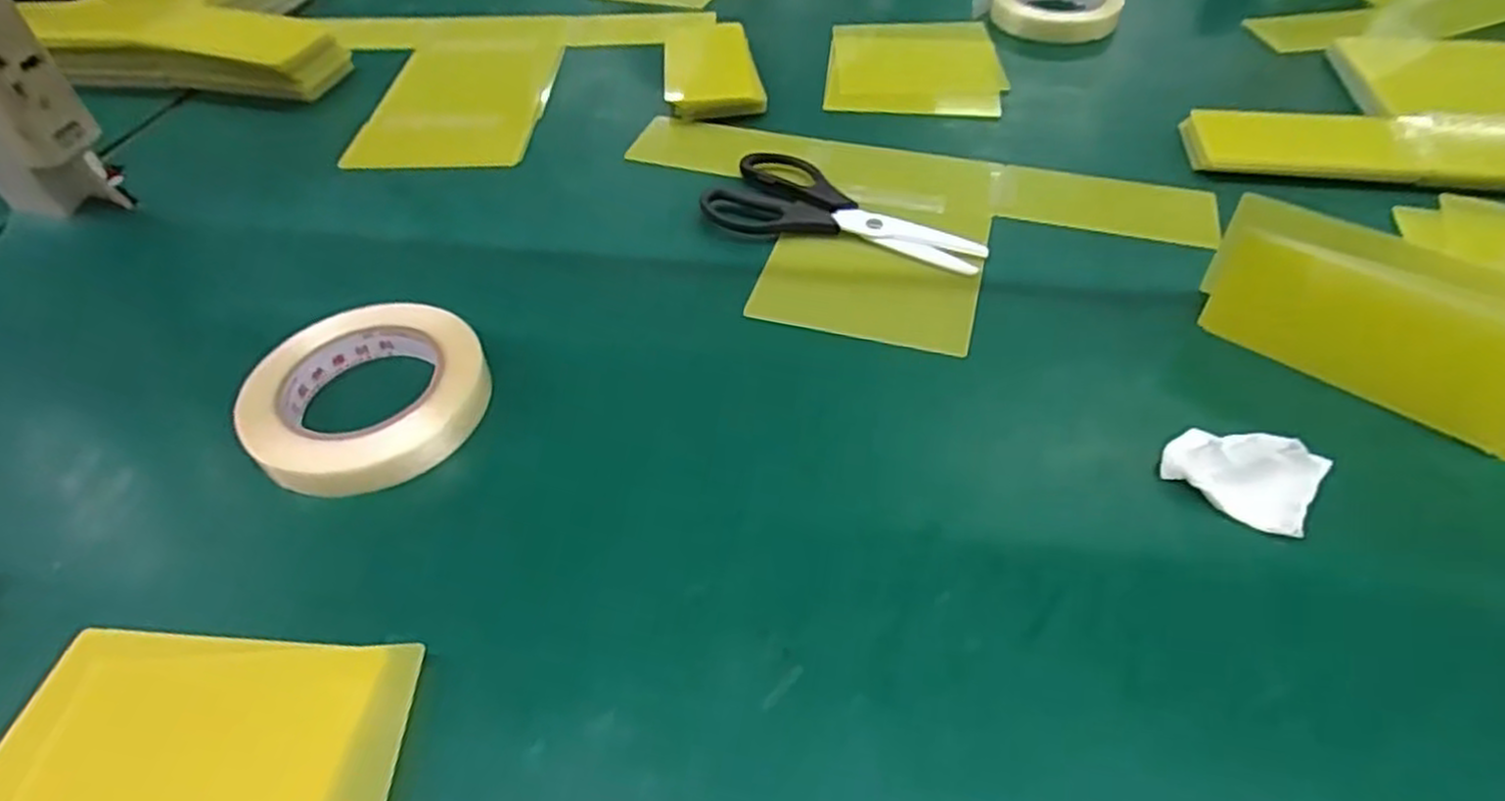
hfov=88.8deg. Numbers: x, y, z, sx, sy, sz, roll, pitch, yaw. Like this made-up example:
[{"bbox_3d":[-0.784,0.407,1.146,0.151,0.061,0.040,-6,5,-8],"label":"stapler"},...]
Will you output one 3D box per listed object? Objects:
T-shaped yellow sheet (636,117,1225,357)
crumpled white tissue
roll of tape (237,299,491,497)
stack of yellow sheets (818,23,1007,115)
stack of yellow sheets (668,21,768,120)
[{"bbox_3d":[0.094,-0.113,0.512,0.396,0.009,0.204,12,52,11],"label":"T-shaped yellow sheet"},{"bbox_3d":[0.227,0.029,0.353,0.061,0.035,0.032,35,58,29],"label":"crumpled white tissue"},{"bbox_3d":[-0.203,-0.004,0.406,0.113,0.027,0.114,-1,48,1],"label":"roll of tape"},{"bbox_3d":[0.139,-0.292,0.670,0.144,0.007,0.155,3,51,8],"label":"stack of yellow sheets"},{"bbox_3d":[-0.034,-0.281,0.650,0.077,0.019,0.129,-5,48,-2],"label":"stack of yellow sheets"}]

